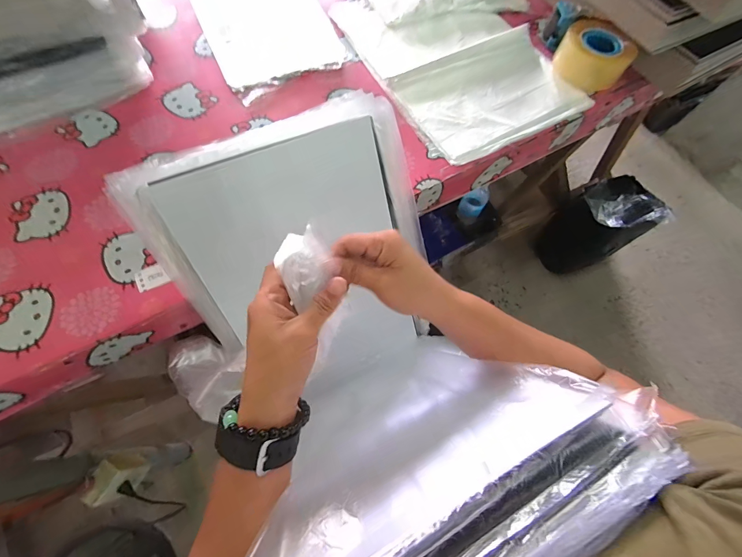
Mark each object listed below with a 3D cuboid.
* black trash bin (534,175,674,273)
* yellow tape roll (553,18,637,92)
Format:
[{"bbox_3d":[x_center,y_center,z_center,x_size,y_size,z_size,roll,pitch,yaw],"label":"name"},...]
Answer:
[{"bbox_3d":[0.858,-0.192,1.282,0.262,0.368,0.236,-21,70,-12],"label":"black trash bin"},{"bbox_3d":[0.420,-0.424,0.618,0.122,0.054,0.122,1,67,-3],"label":"yellow tape roll"}]

